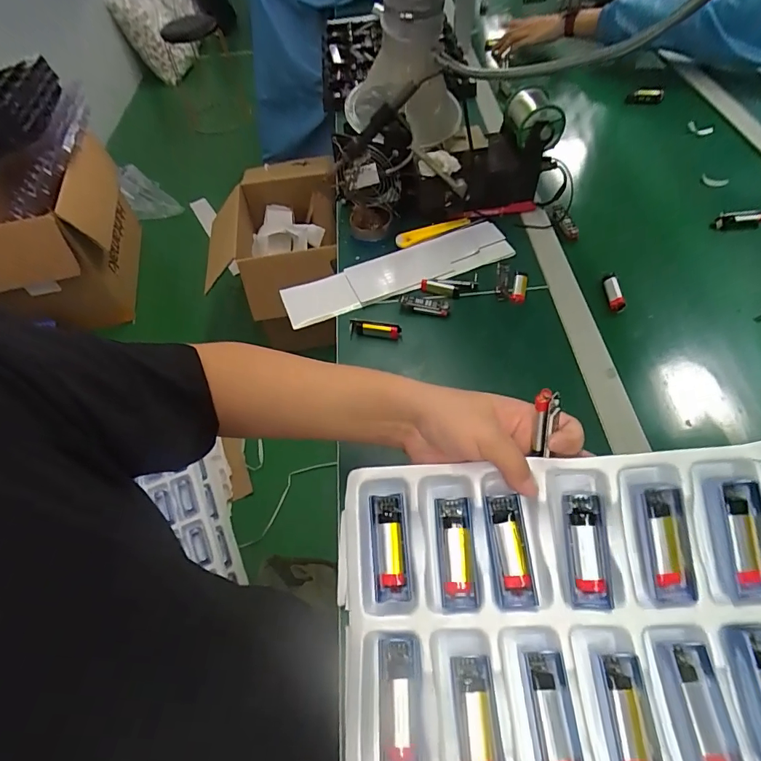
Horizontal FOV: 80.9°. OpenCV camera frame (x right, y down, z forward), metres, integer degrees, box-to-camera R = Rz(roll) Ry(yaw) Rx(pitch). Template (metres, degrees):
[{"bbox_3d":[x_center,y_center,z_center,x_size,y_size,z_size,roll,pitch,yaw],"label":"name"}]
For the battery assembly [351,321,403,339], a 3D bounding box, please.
[{"bbox_3d":[-0.006,-0.067,0.579,0.065,0.016,0.013,4,56,7],"label":"battery assembly"}]

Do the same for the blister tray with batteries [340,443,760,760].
[{"bbox_3d":[0.130,0.252,0.244,0.310,0.078,0.430,-4,56,2],"label":"blister tray with batteries"}]

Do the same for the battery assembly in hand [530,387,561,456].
[{"bbox_3d":[0.123,0.032,0.334,0.017,0.051,0.013,3,23,7],"label":"battery assembly in hand"}]

